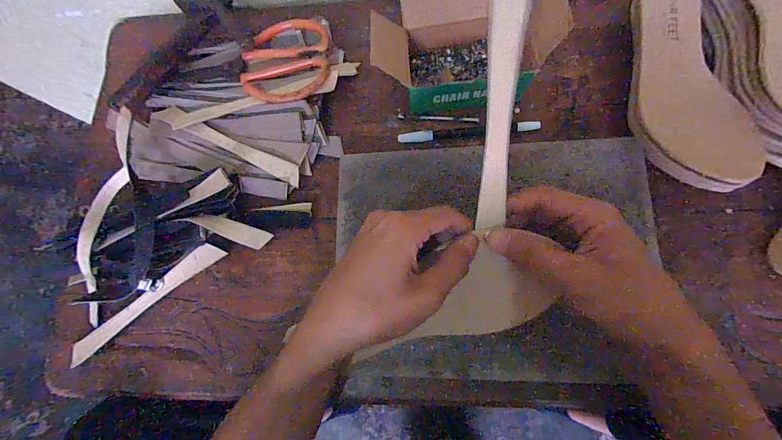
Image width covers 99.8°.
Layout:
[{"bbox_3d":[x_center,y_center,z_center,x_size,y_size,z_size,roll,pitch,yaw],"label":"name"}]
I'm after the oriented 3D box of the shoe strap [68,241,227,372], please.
[{"bbox_3d":[-0.250,0.084,0.336,0.181,0.015,0.019,-38,82,1],"label":"shoe strap"}]

